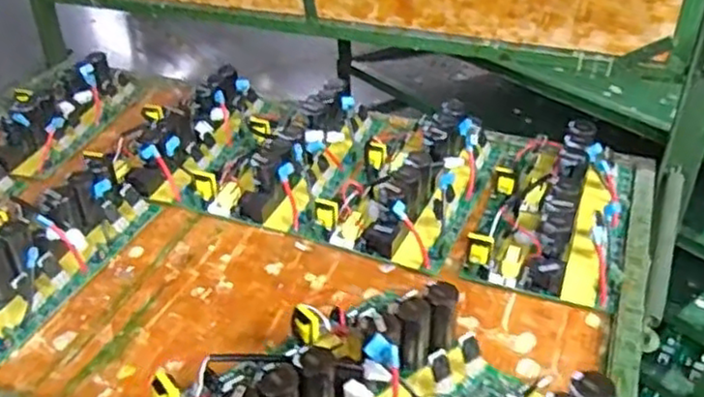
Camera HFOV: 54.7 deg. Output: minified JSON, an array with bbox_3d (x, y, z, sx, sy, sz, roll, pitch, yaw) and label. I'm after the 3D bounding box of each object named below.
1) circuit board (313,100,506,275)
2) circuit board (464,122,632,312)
[{"bbox_3d":[0.055,-0.029,0.735,0.161,0.058,0.265,13,36,20],"label":"circuit board"},{"bbox_3d":[0.208,0.001,0.686,0.141,0.062,0.245,12,35,19],"label":"circuit board"}]

